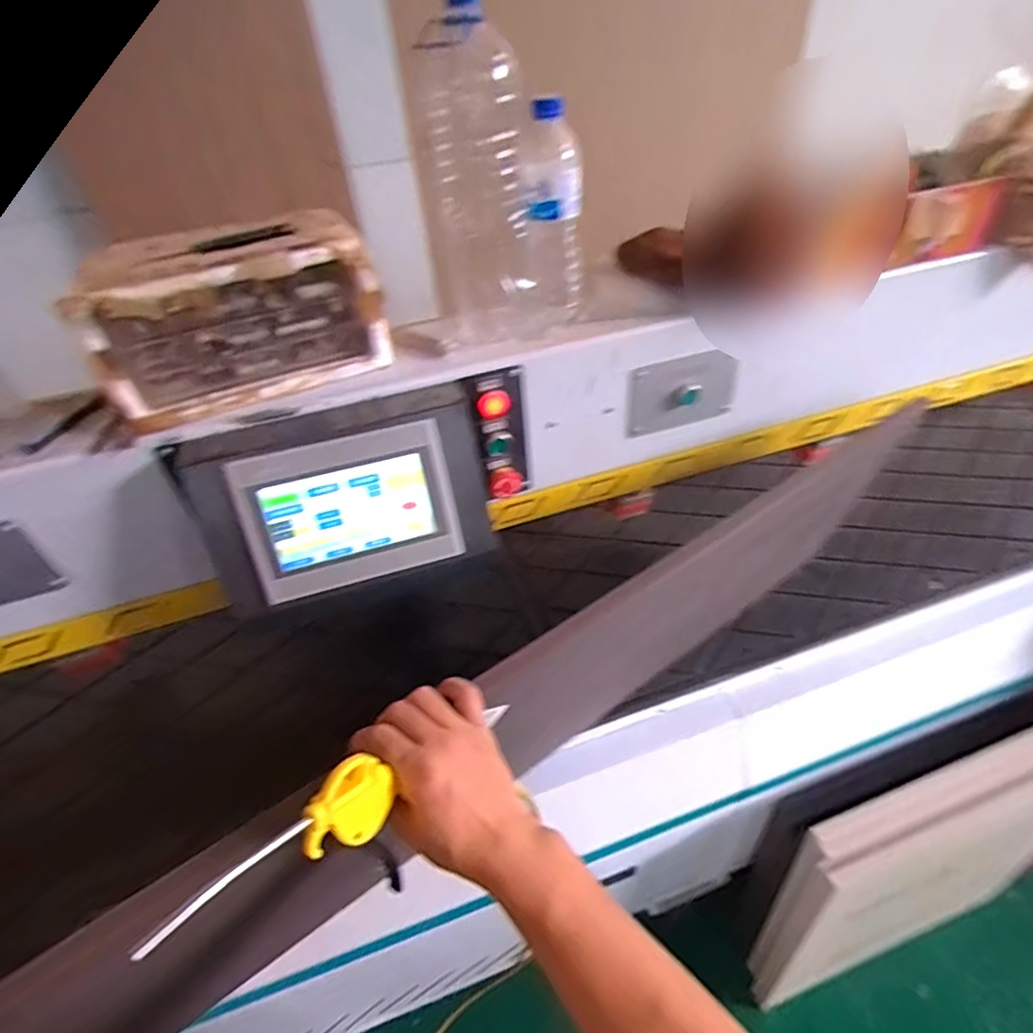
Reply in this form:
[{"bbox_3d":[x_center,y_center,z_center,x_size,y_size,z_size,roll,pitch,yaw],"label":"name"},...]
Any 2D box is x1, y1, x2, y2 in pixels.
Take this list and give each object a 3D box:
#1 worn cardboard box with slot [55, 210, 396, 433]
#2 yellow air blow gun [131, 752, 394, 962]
[{"bbox_3d":[-0.278,-0.200,0.572,0.274,0.135,0.118,-19,43,-15],"label":"worn cardboard box with slot"},{"bbox_3d":[-0.131,0.186,0.325,0.024,0.047,0.152,25,17,30],"label":"yellow air blow gun"}]

